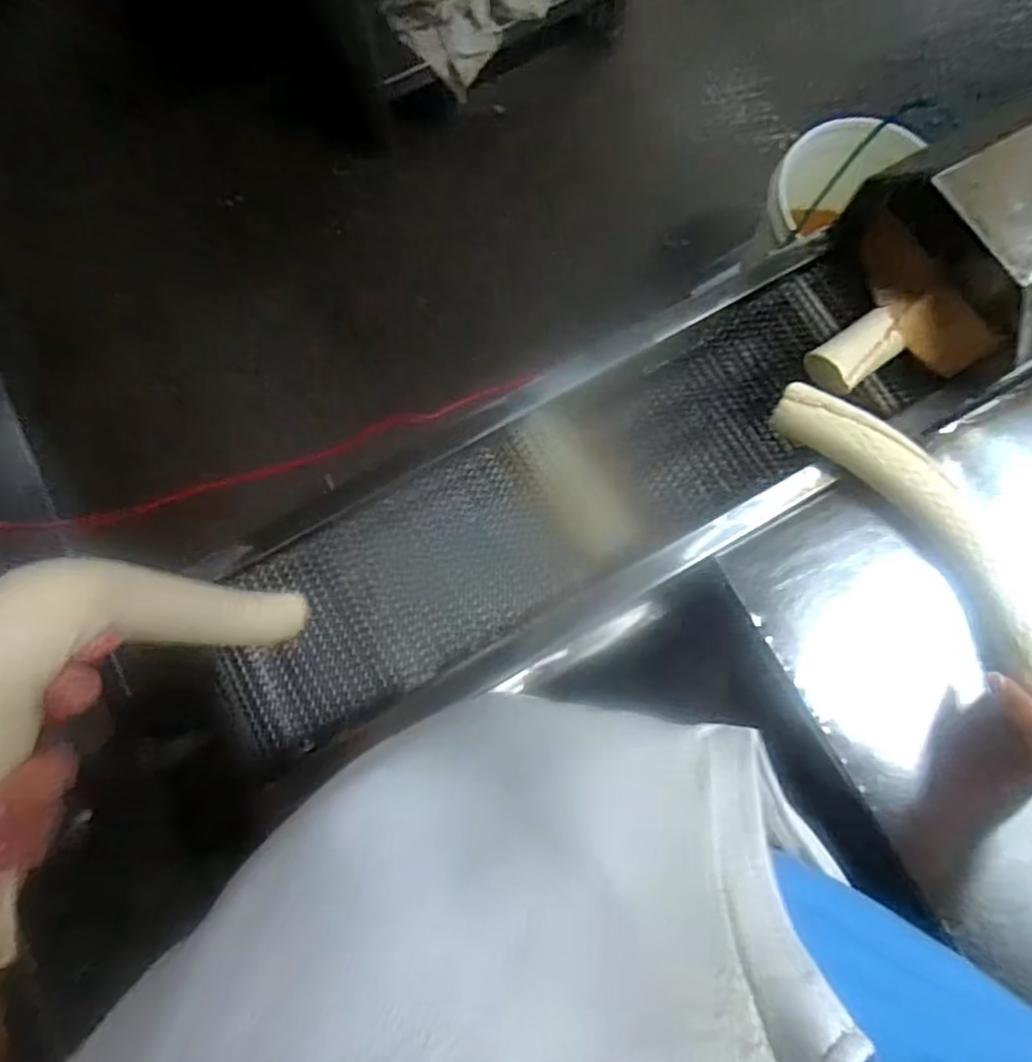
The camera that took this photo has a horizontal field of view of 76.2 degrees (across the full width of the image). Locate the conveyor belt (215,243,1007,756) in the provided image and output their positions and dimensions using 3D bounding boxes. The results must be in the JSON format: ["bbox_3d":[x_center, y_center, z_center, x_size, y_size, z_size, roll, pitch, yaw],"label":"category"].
[{"bbox_3d":[0.051,-0.028,0.622,0.684,0.066,0.224,-31,78,-6],"label":"conveyor belt"}]

